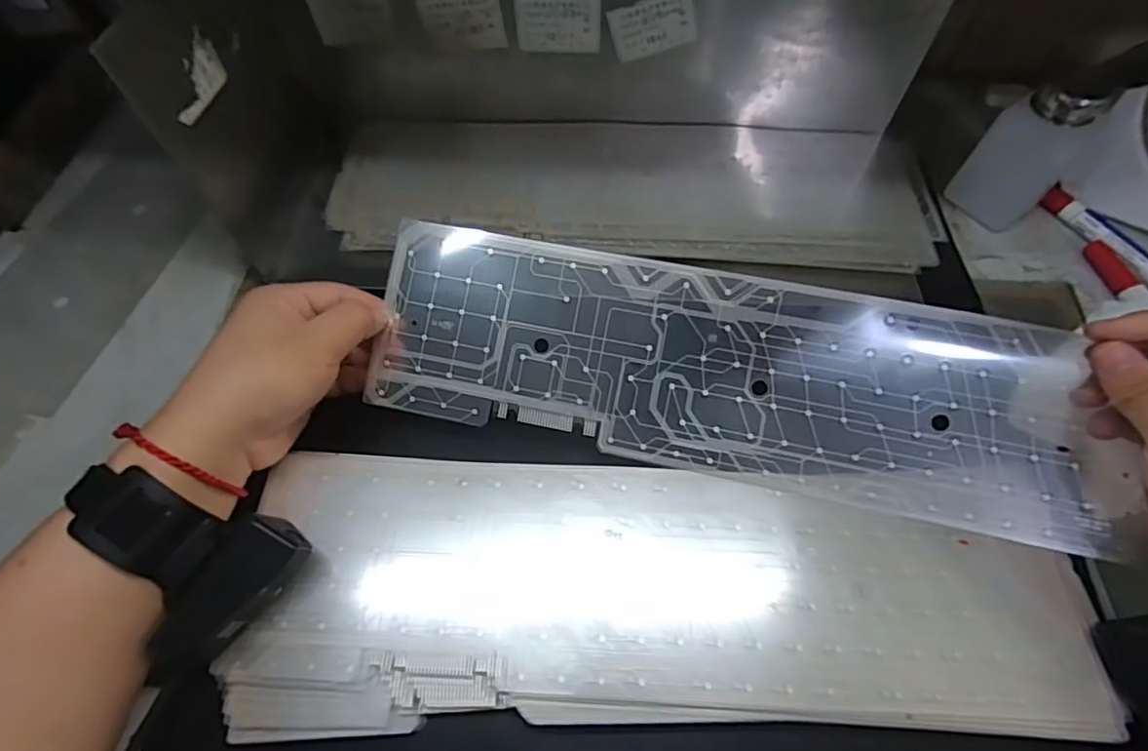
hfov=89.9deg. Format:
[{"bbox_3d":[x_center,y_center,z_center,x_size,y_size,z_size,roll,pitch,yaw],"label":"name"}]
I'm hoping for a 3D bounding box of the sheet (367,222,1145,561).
[{"bbox_3d":[0.087,0.001,0.315,0.396,0.011,0.111,11,92,7],"label":"sheet"}]

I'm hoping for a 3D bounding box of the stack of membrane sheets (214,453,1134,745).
[{"bbox_3d":[0.042,0.105,0.293,0.403,0.011,0.130,-1,60,0],"label":"stack of membrane sheets"}]

